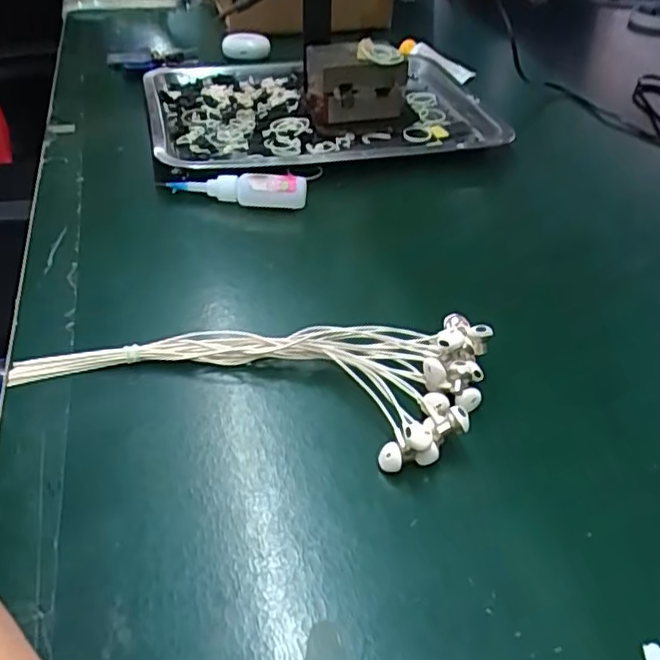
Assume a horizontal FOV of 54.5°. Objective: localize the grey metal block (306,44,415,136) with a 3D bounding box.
[{"bbox_3d":[0.027,-0.249,0.659,0.100,0.073,0.082,-5,41,-10],"label":"grey metal block"}]

